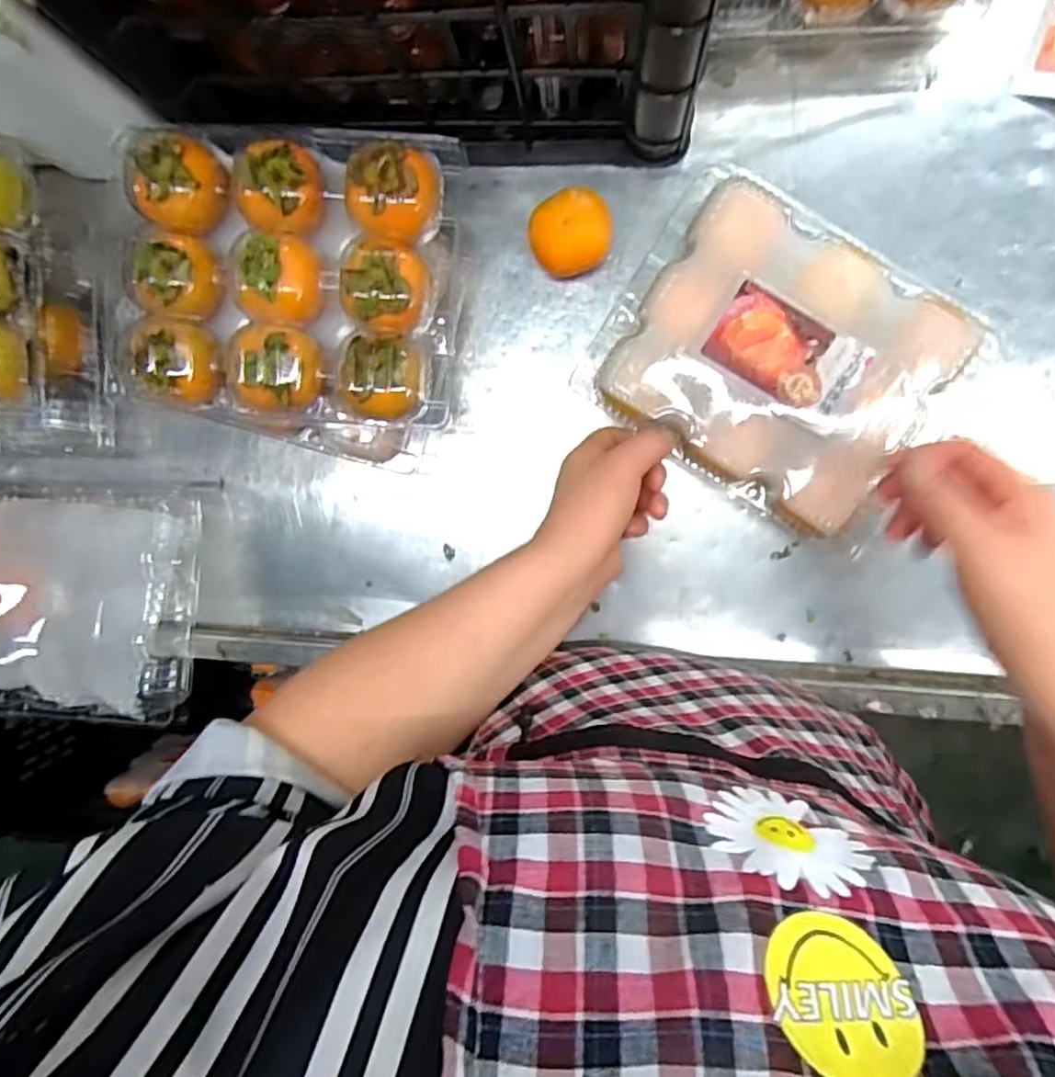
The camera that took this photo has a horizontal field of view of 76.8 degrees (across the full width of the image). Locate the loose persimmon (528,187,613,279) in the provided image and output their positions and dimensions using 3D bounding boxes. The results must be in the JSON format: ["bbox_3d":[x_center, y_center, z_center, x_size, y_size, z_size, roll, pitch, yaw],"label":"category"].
[{"bbox_3d":[0.029,-0.205,0.447,0.058,0.049,0.054,-22,90,5],"label":"loose persimmon"}]

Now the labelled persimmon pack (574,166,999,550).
[{"bbox_3d":[0.160,-0.117,0.432,0.198,0.054,0.163,33,99,2],"label":"labelled persimmon pack"}]

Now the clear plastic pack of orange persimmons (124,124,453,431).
[{"bbox_3d":[-0.154,-0.157,0.429,0.212,0.068,0.179,6,97,5],"label":"clear plastic pack of orange persimmons"}]

